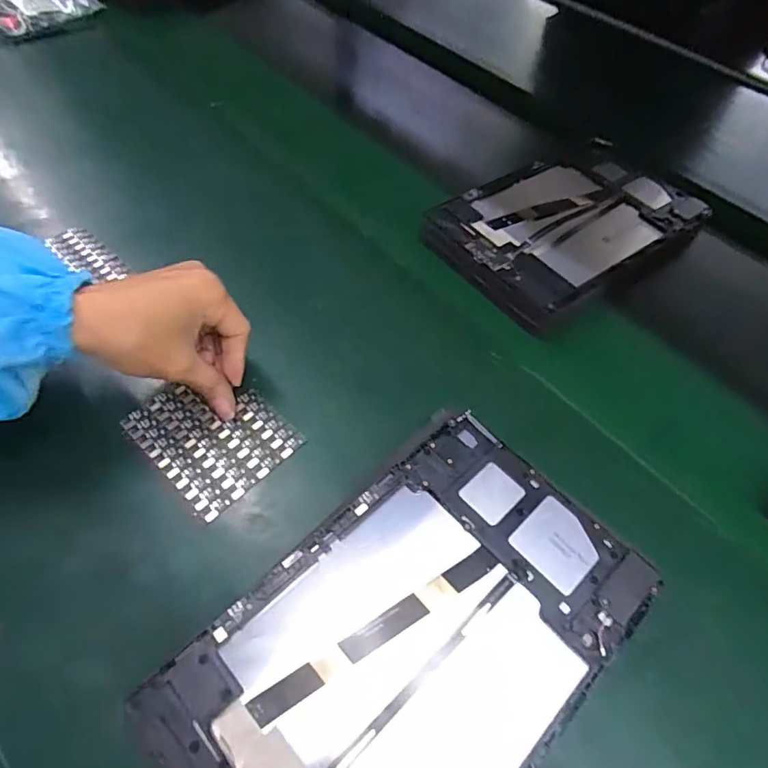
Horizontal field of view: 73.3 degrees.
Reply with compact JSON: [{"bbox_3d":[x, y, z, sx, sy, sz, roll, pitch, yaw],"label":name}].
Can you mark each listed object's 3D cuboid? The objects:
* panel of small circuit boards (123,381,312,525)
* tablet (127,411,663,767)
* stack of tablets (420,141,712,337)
[{"bbox_3d":[-0.114,0.032,0.346,0.095,0.004,0.078,39,61,21],"label":"panel of small circuit boards"},{"bbox_3d":[0.016,0.133,0.267,0.147,0.018,0.234,41,63,21],"label":"tablet"},{"bbox_3d":[0.165,-0.146,0.469,0.245,0.022,0.149,-32,63,-23],"label":"stack of tablets"}]

